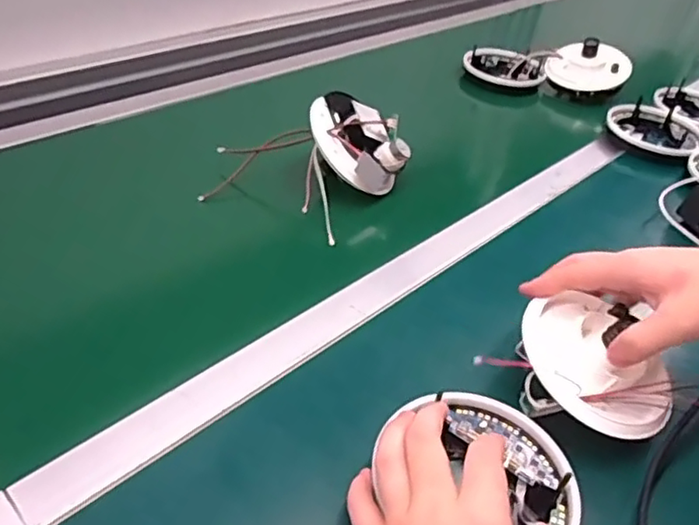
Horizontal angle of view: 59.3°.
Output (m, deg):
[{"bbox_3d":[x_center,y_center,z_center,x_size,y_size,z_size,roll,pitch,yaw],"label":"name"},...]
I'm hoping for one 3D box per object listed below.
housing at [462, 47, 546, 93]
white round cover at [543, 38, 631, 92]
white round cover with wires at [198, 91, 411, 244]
[{"bbox_3d":[0.250,-0.314,0.997,0.127,0.035,0.124,13,40,8],"label":"housing"},{"bbox_3d":[0.373,-0.302,0.961,0.122,0.040,0.084,19,82,13],"label":"white round cover"},{"bbox_3d":[-0.038,-0.103,0.647,0.135,0.085,0.183,27,44,23],"label":"white round cover with wires"}]

